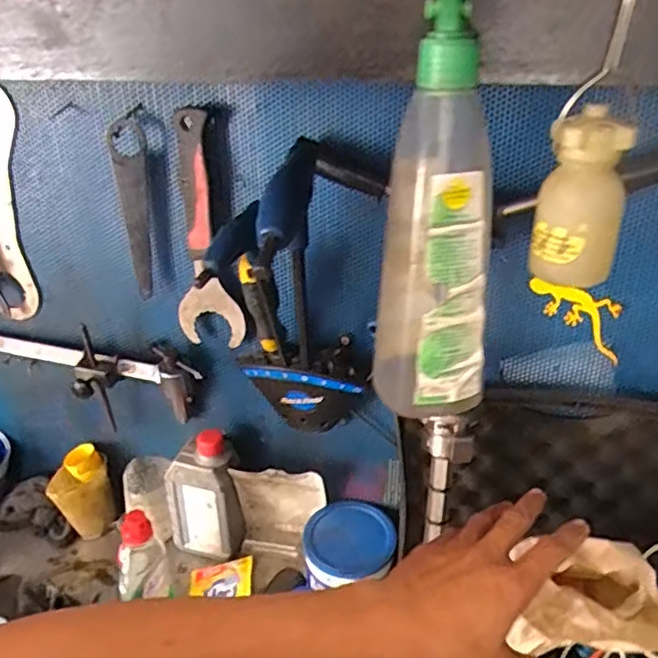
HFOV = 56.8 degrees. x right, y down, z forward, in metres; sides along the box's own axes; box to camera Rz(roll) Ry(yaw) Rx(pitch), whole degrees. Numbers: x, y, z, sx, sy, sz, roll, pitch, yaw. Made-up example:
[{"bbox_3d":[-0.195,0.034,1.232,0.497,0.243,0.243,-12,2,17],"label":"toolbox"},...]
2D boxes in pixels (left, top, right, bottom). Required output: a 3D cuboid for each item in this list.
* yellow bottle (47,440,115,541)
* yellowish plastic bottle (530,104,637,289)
[{"bbox_3d":[-0.325,0.217,0.801,0.072,0.104,0.064,-16,31,-26],"label":"yellow bottle"},{"bbox_3d":[0.126,-0.063,0.304,0.031,0.083,0.032,-19,32,-31],"label":"yellowish plastic bottle"}]

